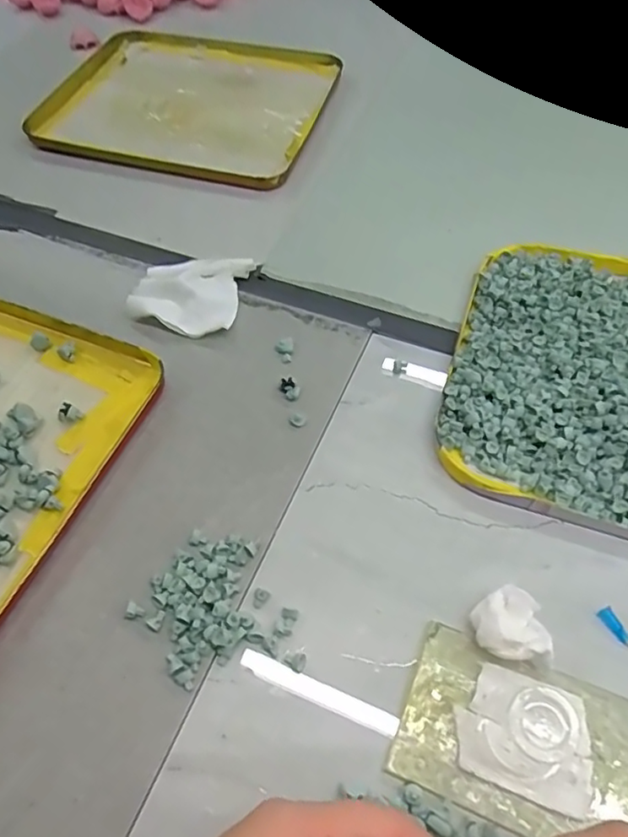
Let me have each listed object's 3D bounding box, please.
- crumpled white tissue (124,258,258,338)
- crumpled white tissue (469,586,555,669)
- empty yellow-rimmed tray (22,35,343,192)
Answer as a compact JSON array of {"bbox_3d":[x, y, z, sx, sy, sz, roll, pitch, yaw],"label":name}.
[{"bbox_3d":[-0.088,-0.089,0.423,0.075,0.013,0.071,11,57,9],"label":"crumpled white tissue"},{"bbox_3d":[0.093,0.099,0.285,0.032,0.020,0.033,7,57,6],"label":"crumpled white tissue"},{"bbox_3d":[-0.114,-0.288,0.549,0.241,0.020,0.215,13,58,10],"label":"empty yellow-rimmed tray"}]

